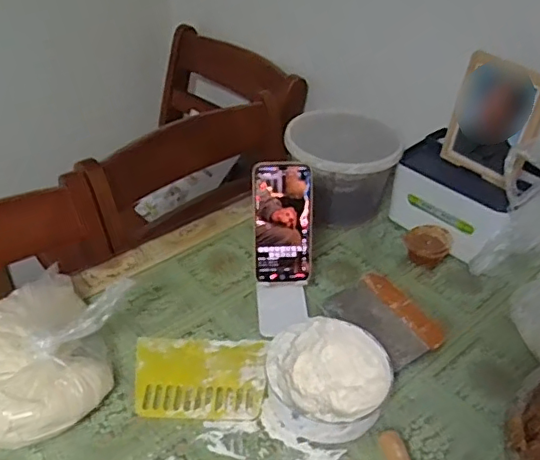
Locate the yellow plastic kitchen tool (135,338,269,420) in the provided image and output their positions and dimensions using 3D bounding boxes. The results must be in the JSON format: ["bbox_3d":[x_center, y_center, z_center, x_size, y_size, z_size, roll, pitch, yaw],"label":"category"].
[{"bbox_3d":[-0.086,0.176,0.693,0.159,0.010,0.107,4,38,1],"label":"yellow plastic kitchen tool"}]

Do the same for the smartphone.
[{"bbox_3d":[0.016,-0.007,0.746,0.078,0.161,0.006,-3,16,-2],"label":"smartphone"}]

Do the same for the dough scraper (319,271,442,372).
[{"bbox_3d":[0.151,0.120,0.774,0.113,0.031,0.141,-15,42,-22],"label":"dough scraper"}]

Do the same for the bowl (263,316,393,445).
[{"bbox_3d":[0.065,0.173,0.660,0.136,0.074,0.134,2,38,-1],"label":"bowl"}]

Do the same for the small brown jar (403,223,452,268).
[{"bbox_3d":[0.241,0.026,0.884,0.070,0.053,0.055,19,41,20],"label":"small brown jar"}]

